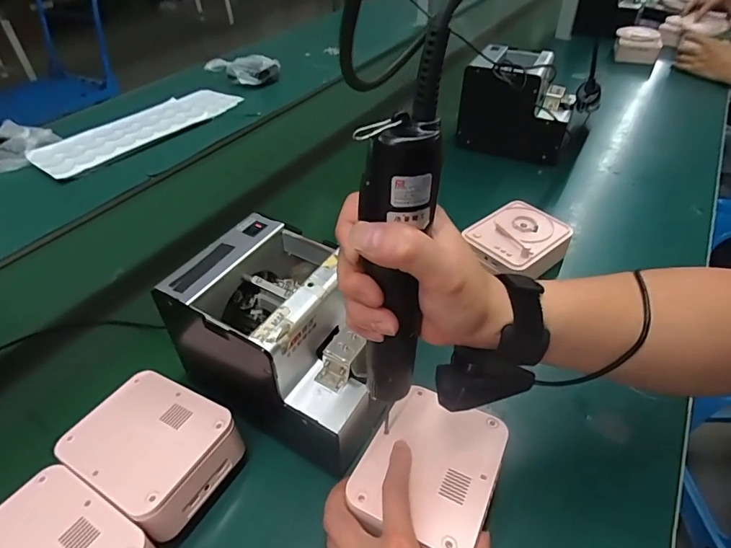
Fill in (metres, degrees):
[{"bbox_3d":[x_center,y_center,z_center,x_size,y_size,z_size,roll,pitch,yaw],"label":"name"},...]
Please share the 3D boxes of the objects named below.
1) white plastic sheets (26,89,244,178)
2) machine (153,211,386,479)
[{"bbox_3d":[-0.469,-0.318,0.971,0.180,0.028,0.441,26,50,32],"label":"white plastic sheets"},{"bbox_3d":[-0.063,0.059,0.416,0.167,0.159,0.128,24,48,27],"label":"machine"}]

